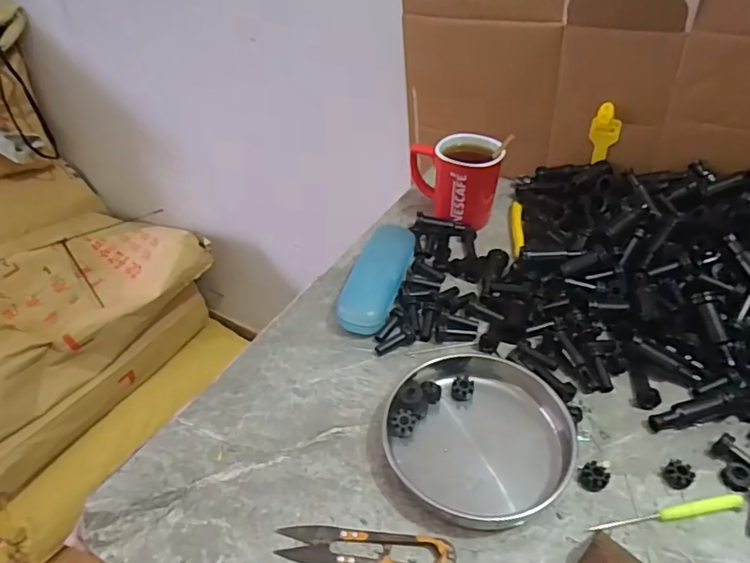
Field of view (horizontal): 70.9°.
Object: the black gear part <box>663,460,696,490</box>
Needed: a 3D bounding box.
[{"bbox_3d":[0.221,0.141,0.384,0.018,0.014,0.018,0,42,0],"label":"black gear part"}]

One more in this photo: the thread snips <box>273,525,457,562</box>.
[{"bbox_3d":[-0.006,0.179,0.353,0.116,0.011,0.025,4,42,5],"label":"thread snips"}]

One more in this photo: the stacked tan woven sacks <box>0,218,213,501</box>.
[{"bbox_3d":[-0.727,0.092,1.043,0.461,0.286,0.691,25,48,25],"label":"stacked tan woven sacks"}]

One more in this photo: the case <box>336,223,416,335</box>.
[{"bbox_3d":[0.004,-0.007,0.531,0.047,0.024,0.138,12,44,13],"label":"case"}]

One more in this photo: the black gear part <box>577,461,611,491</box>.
[{"bbox_3d":[0.161,0.142,0.385,0.023,0.013,0.019,-29,49,-28],"label":"black gear part"}]

